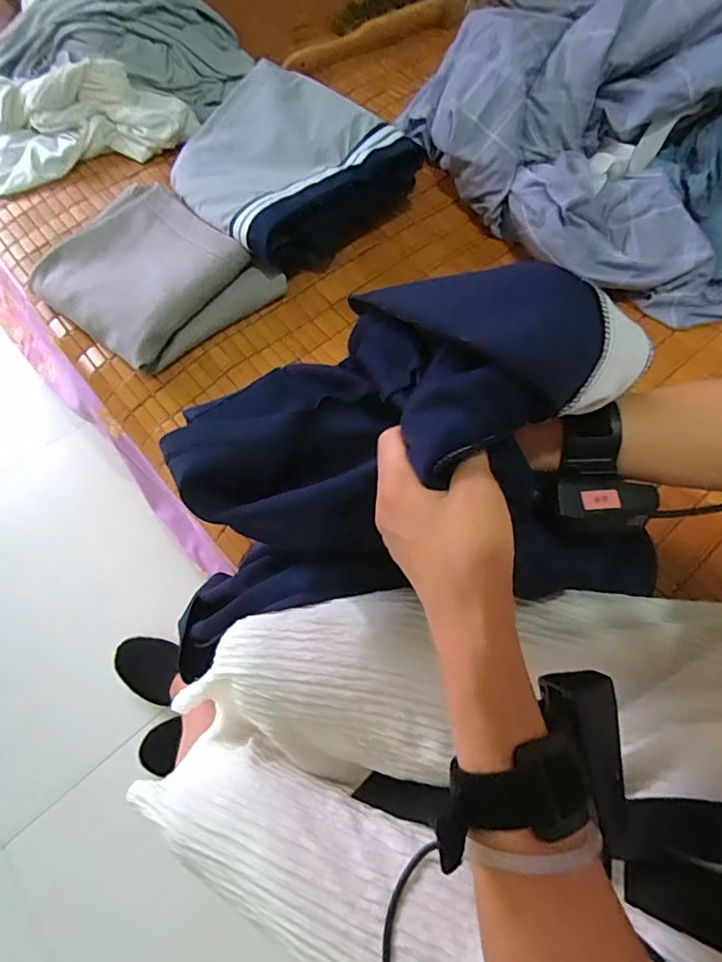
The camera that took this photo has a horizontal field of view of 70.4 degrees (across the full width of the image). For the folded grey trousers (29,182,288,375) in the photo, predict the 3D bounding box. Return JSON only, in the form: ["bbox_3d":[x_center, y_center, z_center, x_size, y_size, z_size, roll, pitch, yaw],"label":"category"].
[{"bbox_3d":[-0.247,-0.238,0.608,0.233,0.059,0.192,36,69,17],"label":"folded grey trousers"}]

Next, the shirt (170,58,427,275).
[{"bbox_3d":[-0.107,-0.393,0.655,0.253,0.103,0.244,36,70,17],"label":"shirt"}]

